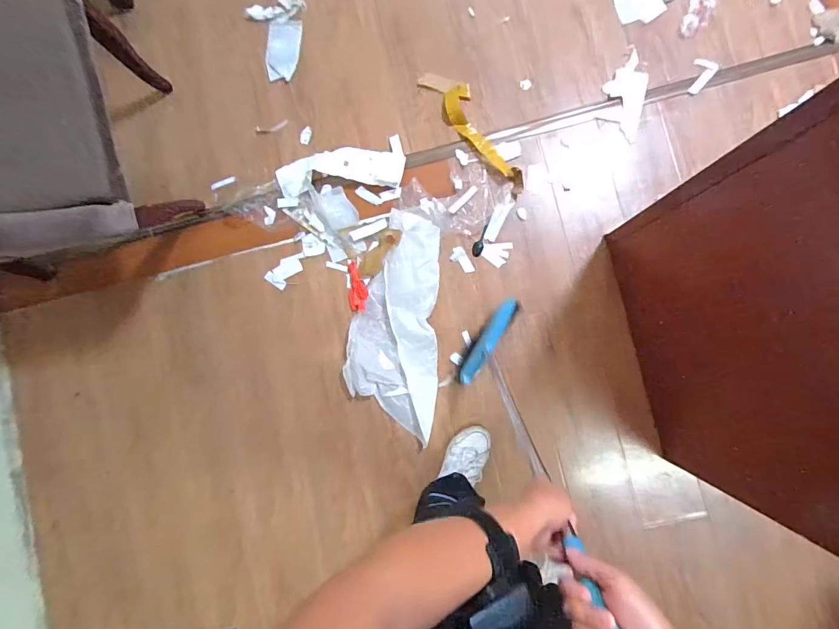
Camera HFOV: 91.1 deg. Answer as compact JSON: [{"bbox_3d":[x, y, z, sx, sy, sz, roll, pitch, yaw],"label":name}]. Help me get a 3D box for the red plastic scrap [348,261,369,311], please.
[{"bbox_3d":[-0.165,-0.075,1.105,0.053,0.017,0.134,-3,87,6],"label":"red plastic scrap"}]

